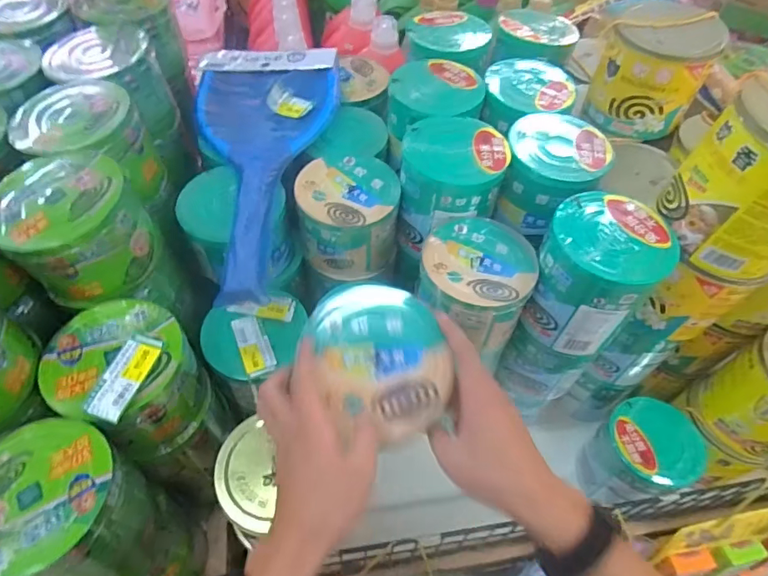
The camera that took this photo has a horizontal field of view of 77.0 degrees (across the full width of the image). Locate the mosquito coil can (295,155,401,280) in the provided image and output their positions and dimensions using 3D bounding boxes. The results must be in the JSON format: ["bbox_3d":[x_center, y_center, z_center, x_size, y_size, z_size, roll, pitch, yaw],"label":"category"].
[{"bbox_3d":[-0.045,-0.097,0.675,0.141,0.119,0.139,2,54,-2],"label":"mosquito coil can"}]

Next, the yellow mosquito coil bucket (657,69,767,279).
[{"bbox_3d":[0.395,-0.111,0.498,0.140,0.154,0.137,34,59,19],"label":"yellow mosquito coil bucket"}]

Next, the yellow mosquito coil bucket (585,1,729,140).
[{"bbox_3d":[0.387,-0.321,0.707,0.146,0.148,0.138,27,57,15],"label":"yellow mosquito coil bucket"}]

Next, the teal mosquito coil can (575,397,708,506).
[{"bbox_3d":[0.397,0.272,0.761,0.134,0.139,0.119,-14,56,-13],"label":"teal mosquito coil can"}]

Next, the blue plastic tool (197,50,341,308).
[{"bbox_3d":[-0.160,-0.182,0.642,0.204,0.031,0.483,-3,55,-6],"label":"blue plastic tool"}]

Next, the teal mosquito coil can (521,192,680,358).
[{"bbox_3d":[0.248,-0.012,0.581,0.126,0.154,0.125,2,54,-2],"label":"teal mosquito coil can"}]

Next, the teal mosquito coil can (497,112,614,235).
[{"bbox_3d":[0.224,-0.153,0.651,0.129,0.096,0.139,2,54,-2],"label":"teal mosquito coil can"}]

